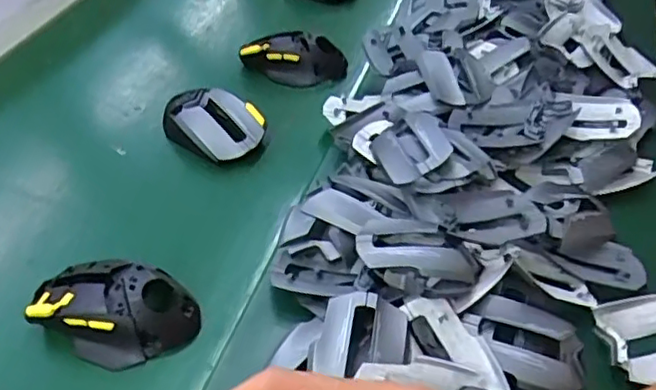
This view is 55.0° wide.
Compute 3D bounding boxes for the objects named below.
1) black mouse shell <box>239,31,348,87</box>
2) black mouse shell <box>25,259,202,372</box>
[{"bbox_3d":[-0.038,-0.152,0.689,0.112,0.042,0.046,12,46,14],"label":"black mouse shell"},{"bbox_3d":[-0.149,0.078,0.440,0.112,0.037,0.072,9,45,12],"label":"black mouse shell"}]

